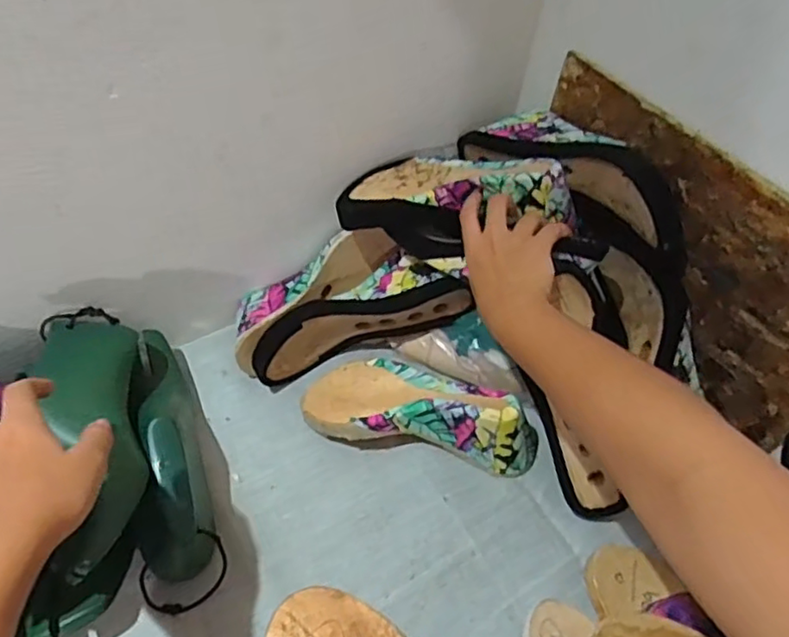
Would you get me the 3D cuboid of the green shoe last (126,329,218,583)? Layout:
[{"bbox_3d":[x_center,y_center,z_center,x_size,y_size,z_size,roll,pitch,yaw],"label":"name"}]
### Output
[{"bbox_3d":[-0.204,0.103,0.555,0.058,0.090,0.238,-10,52,-13],"label":"green shoe last"}]

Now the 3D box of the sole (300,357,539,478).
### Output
[{"bbox_3d":[0.019,0.082,0.600,0.214,0.076,0.082,8,50,1],"label":"sole"}]

